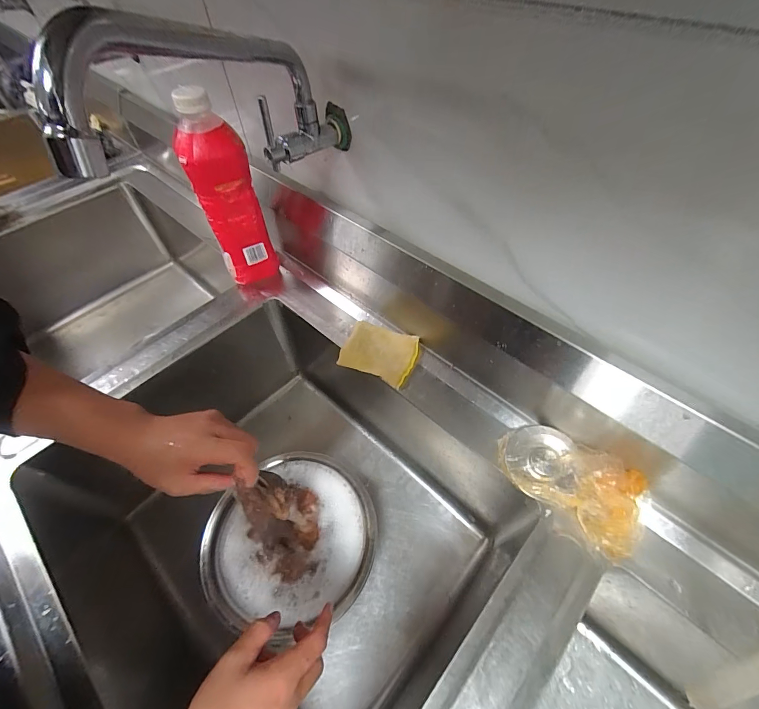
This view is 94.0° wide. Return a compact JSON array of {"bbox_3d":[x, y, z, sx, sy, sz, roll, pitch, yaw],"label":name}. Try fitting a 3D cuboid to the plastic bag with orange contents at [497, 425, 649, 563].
[{"bbox_3d":[0.207,0.134,0.382,0.158,0.056,0.091,31,61,21],"label":"plastic bag with orange contents"}]

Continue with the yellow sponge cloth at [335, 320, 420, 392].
[{"bbox_3d":[-0.002,-0.006,0.509,0.105,0.021,0.076,20,57,15],"label":"yellow sponge cloth"}]

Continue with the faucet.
[{"bbox_3d":[-0.109,-0.204,0.296,0.071,0.099,0.341,11,36,9],"label":"faucet"}]

